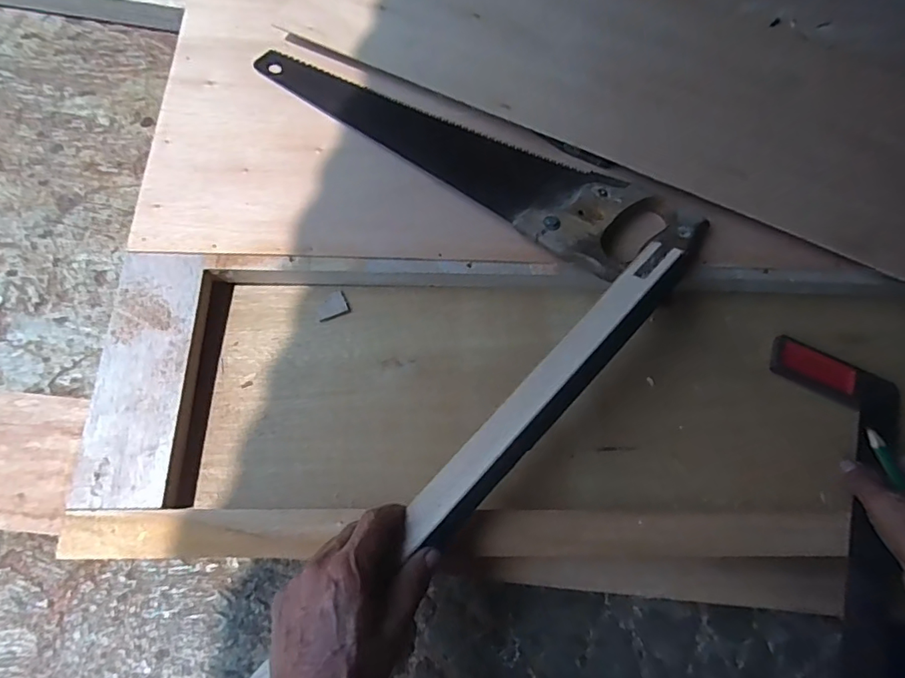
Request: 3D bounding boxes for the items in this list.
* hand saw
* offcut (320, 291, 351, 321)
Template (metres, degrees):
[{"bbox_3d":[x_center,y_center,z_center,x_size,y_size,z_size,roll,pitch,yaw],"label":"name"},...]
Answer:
[{"bbox_3d":[0.016,-0.202,0.533,0.502,0.029,0.110,32,77,6],"label":"hand saw"},{"bbox_3d":[-0.123,-0.034,0.528,0.032,0.005,0.027,-22,78,-7],"label":"offcut"}]

